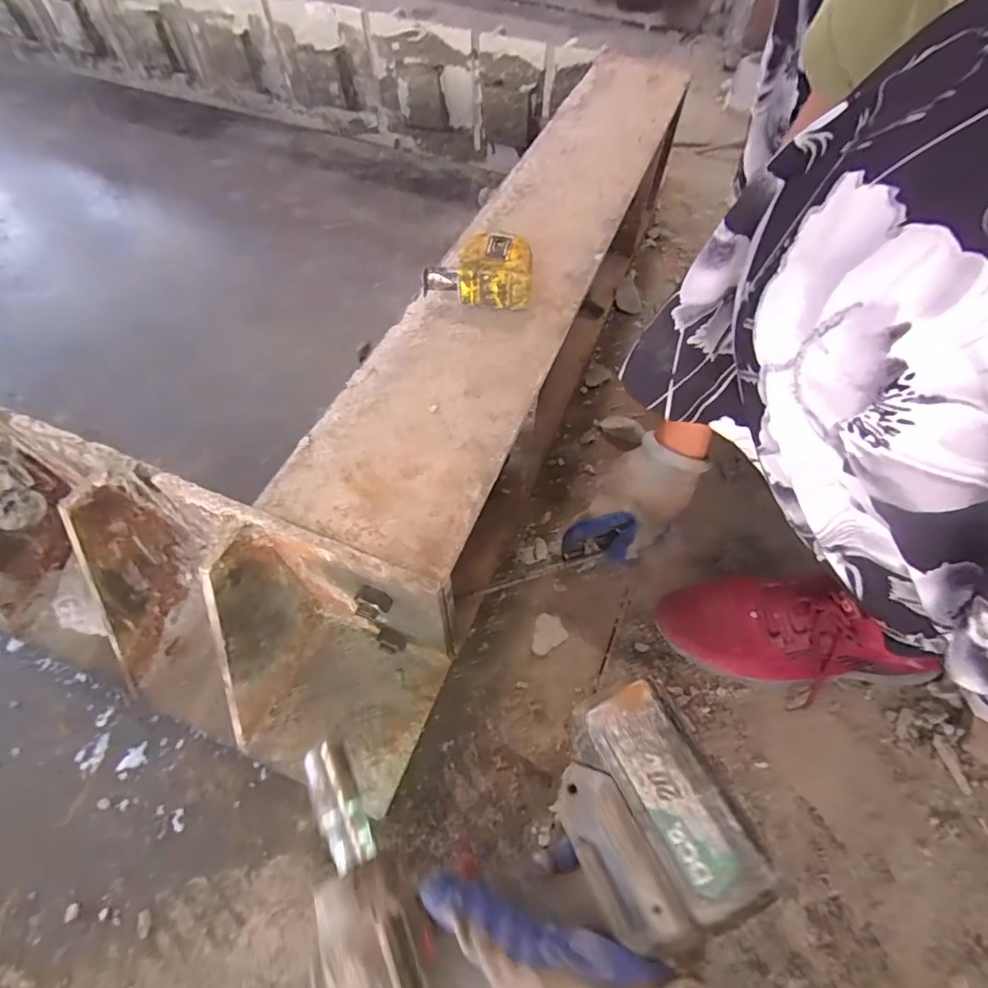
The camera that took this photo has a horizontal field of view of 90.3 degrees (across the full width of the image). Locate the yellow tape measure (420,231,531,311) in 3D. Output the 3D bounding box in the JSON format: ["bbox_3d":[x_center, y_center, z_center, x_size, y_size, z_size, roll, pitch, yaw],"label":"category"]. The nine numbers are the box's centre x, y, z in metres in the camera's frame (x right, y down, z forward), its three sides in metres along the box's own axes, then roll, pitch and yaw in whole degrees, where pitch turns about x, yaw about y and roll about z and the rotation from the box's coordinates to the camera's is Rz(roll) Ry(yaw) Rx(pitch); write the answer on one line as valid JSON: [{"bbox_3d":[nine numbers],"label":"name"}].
[{"bbox_3d":[-0.013,-0.200,0.438,0.095,0.044,0.056,6,59,2],"label":"yellow tape measure"}]

